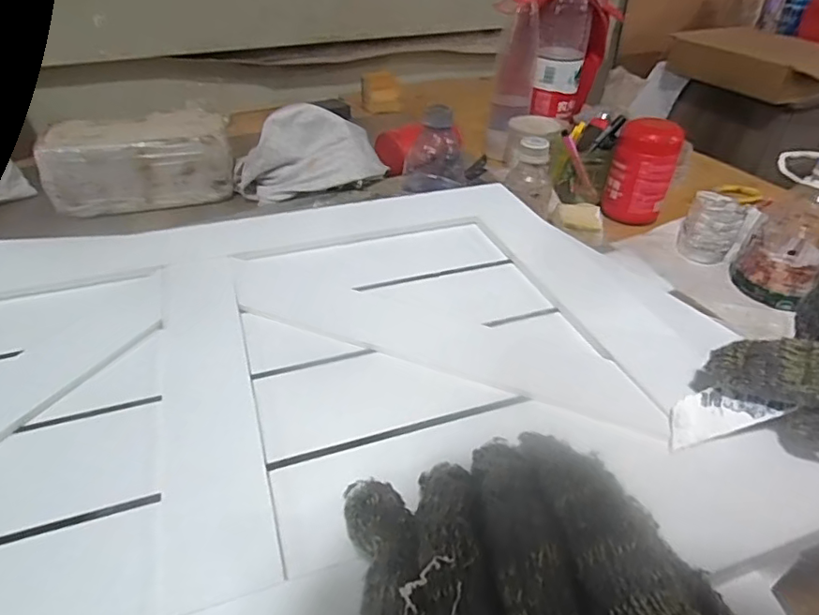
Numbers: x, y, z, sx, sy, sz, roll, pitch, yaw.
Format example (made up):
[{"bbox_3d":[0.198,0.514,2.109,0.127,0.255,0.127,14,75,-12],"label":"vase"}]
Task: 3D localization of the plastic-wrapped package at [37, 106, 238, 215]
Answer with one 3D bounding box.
[{"bbox_3d":[-0.373,-0.209,0.753,0.236,0.098,0.105,-9,39,-12],"label":"plastic-wrapped package"}]

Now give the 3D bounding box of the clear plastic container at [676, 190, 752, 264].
[{"bbox_3d":[0.392,-0.104,0.692,0.064,0.071,0.063,21,43,24],"label":"clear plastic container"}]

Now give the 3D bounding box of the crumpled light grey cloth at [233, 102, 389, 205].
[{"bbox_3d":[-0.138,-0.211,0.737,0.199,0.095,0.116,-11,40,-15],"label":"crumpled light grey cloth"}]

